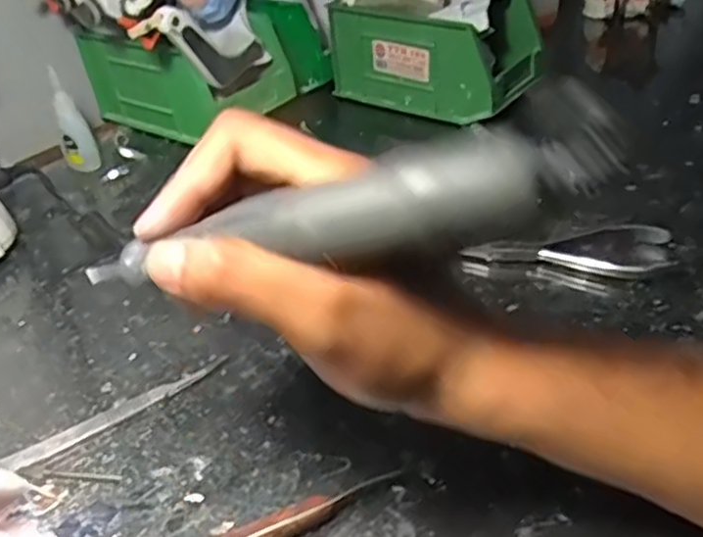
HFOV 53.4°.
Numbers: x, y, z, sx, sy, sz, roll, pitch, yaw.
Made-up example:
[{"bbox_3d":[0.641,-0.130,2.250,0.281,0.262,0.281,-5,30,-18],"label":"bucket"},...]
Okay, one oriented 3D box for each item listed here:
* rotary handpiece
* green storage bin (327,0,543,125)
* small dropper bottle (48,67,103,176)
[{"bbox_3d":[-0.009,-0.015,0.213,0.169,0.026,0.023,-13,32,23],"label":"rotary handpiece"},{"bbox_3d":[0.079,-0.200,0.637,0.171,0.082,0.099,23,45,33],"label":"green storage bin"},{"bbox_3d":[-0.231,-0.120,0.577,0.027,0.084,0.020,-18,38,-17],"label":"small dropper bottle"}]

